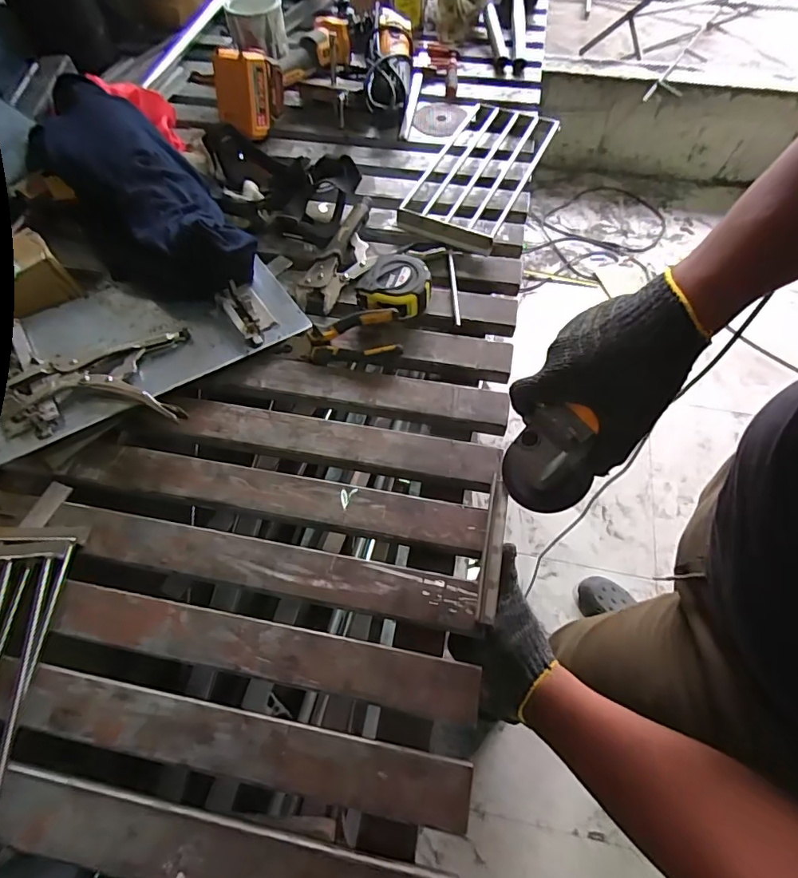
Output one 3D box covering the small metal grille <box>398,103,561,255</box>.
[{"bbox_3d":[0.130,-0.436,0.772,0.165,0.030,0.365,23,64,13],"label":"small metal grille"}]

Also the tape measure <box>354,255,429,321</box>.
[{"bbox_3d":[-0.004,-0.195,0.627,0.090,0.048,0.081,12,62,6],"label":"tape measure"}]

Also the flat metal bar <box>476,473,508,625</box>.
[{"bbox_3d":[0.096,0.106,0.492,0.018,0.006,0.143,12,63,4],"label":"flat metal bar"}]

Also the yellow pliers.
[{"bbox_3d":[-0.075,-0.120,0.604,0.155,0.023,0.057,-11,89,9],"label":"yellow pliers"}]

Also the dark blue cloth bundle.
[{"bbox_3d":[-0.387,-0.375,0.683,0.178,0.112,0.474,-33,66,-17],"label":"dark blue cloth bundle"}]

